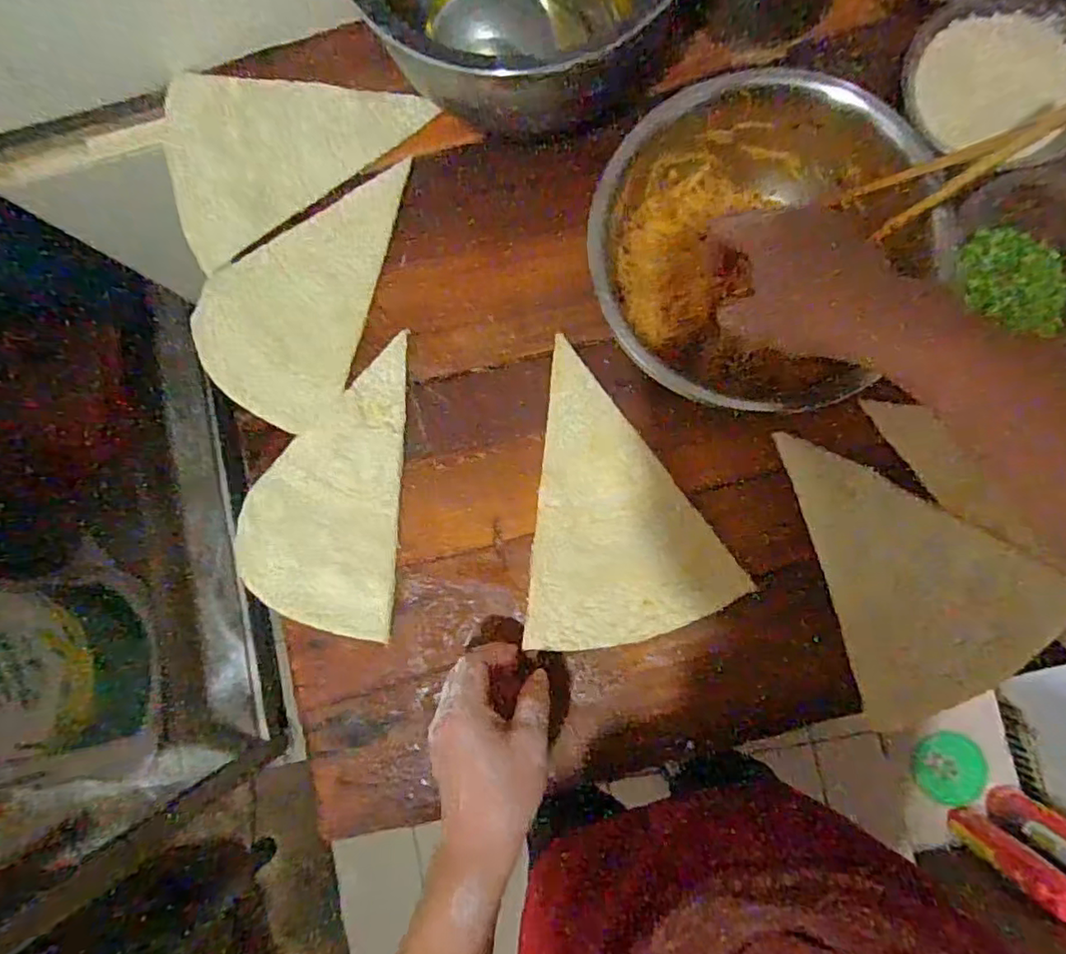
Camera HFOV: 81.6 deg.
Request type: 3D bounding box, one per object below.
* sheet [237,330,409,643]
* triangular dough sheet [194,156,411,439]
[{"bbox_3d":[-0.177,0.010,0.523,0.134,0.012,0.238,3,85,5],"label":"sheet"},{"bbox_3d":[-0.181,-0.144,0.536,0.220,0.011,0.158,-28,85,2],"label":"triangular dough sheet"}]

